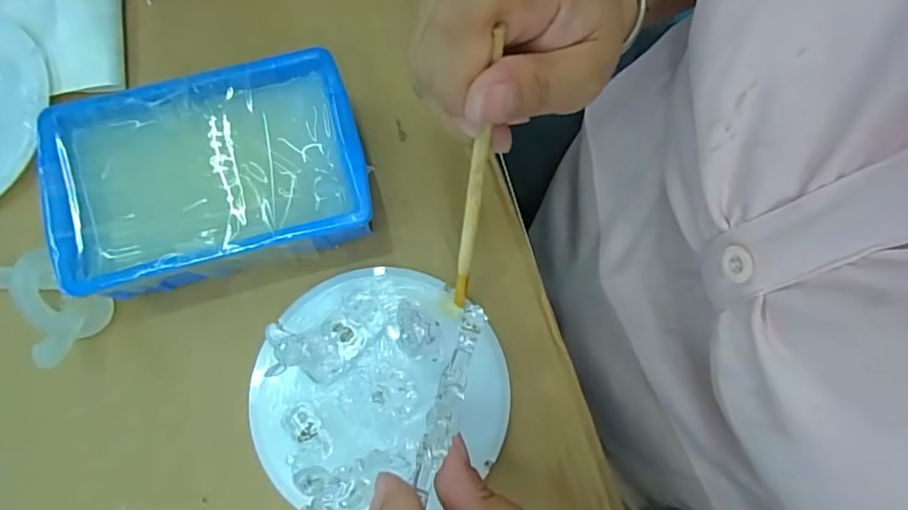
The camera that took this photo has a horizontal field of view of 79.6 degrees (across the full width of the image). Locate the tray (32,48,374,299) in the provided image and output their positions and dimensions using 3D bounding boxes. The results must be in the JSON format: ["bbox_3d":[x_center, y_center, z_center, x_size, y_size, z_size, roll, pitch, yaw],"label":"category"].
[{"bbox_3d":[-0.118,-0.037,0.278,0.146,0.050,0.101,-15,78,-5],"label":"tray"}]

